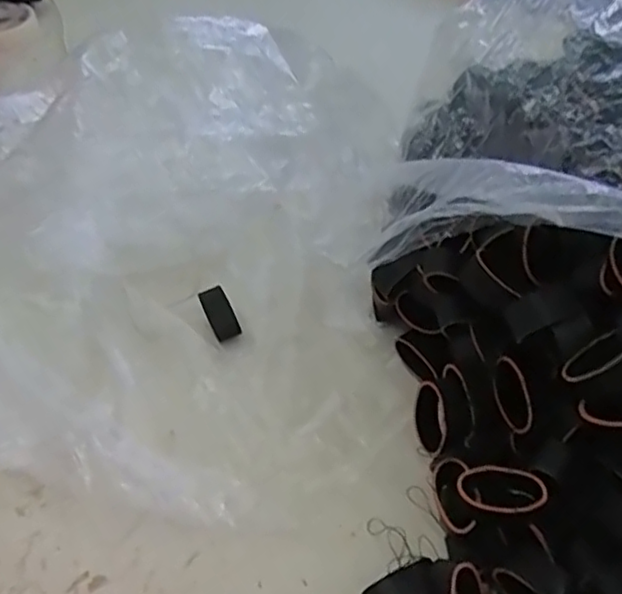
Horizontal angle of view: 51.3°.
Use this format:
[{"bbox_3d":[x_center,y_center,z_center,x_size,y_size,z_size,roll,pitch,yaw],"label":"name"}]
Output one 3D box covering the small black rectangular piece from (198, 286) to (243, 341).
[{"bbox_3d":[-0.064,0.012,0.460,0.019,0.008,0.041,-23,73,-17],"label":"small black rectangular piece"}]

